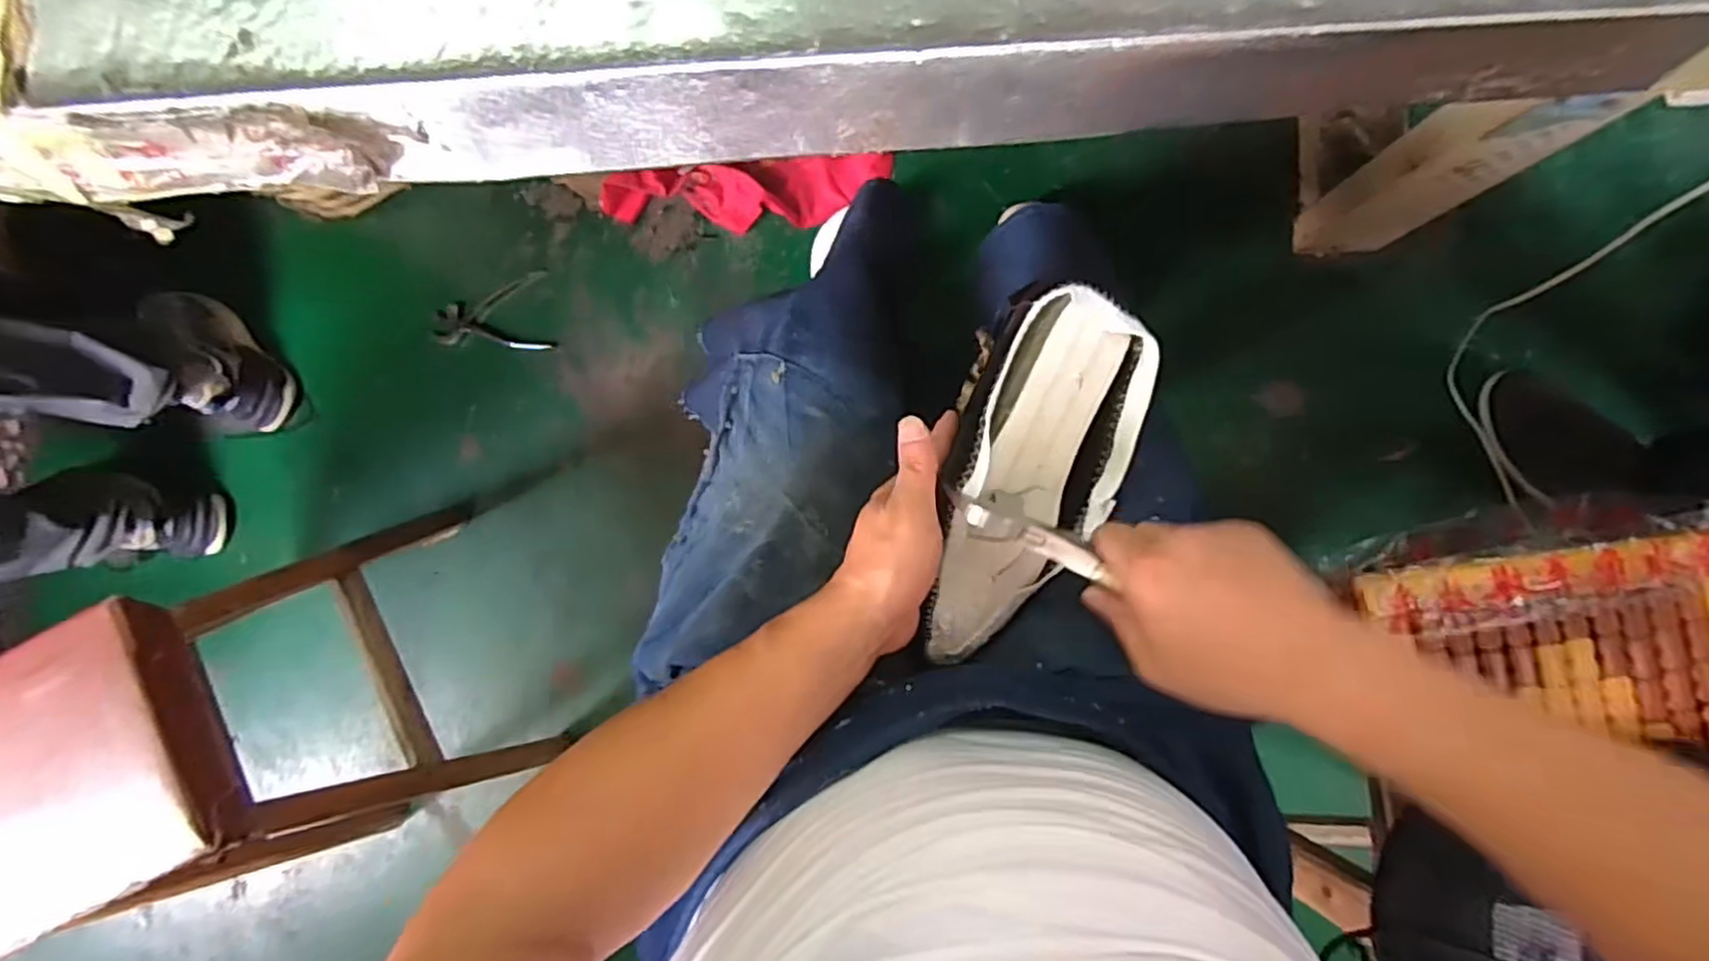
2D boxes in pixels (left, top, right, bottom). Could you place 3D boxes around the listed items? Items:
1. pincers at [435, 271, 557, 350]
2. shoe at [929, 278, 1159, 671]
[{"bbox_3d":[-0.538,-0.238,1.071,0.176,0.027,0.117,-11,89,8],"label":"pincers"},{"bbox_3d":[0.097,-0.005,0.469,0.115,0.090,0.235,20,101,-20],"label":"shoe"}]

